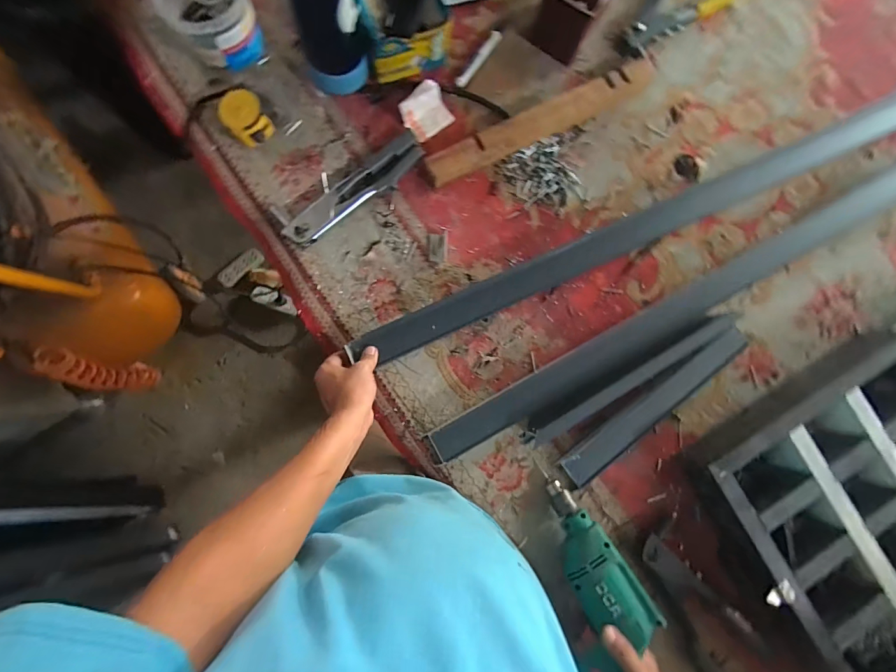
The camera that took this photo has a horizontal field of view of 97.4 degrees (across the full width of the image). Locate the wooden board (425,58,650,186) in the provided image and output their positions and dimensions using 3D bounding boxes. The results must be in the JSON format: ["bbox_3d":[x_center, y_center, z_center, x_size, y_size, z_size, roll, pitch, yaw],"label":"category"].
[{"bbox_3d":[0.153,-0.346,0.637,0.411,0.033,0.053,-28,86,-6],"label":"wooden board"}]

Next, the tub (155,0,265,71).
[{"bbox_3d":[-0.349,-0.473,0.591,0.119,0.097,0.123,-33,86,-6],"label":"tub"}]

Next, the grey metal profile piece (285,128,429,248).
[{"bbox_3d":[-0.138,-0.223,0.600,0.241,0.031,0.050,-42,87,-7],"label":"grey metal profile piece"}]

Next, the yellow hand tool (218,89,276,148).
[{"bbox_3d":[-0.293,-0.319,0.571,0.063,0.045,0.059,-35,87,-7],"label":"yellow hand tool"}]

